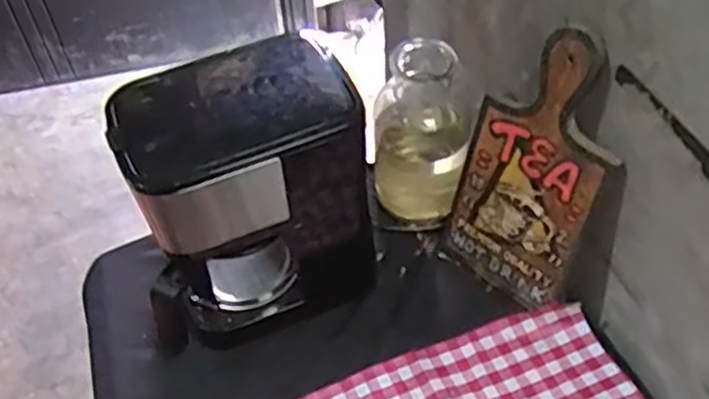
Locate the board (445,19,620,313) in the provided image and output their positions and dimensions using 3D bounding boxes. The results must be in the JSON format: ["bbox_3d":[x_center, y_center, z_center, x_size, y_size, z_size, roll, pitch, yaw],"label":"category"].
[{"bbox_3d":[0.165,-0.022,0.690,0.134,0.274,0.009,36,44,26],"label":"board"}]

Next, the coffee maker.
[{"bbox_3d":[-0.086,-0.002,0.700,0.208,0.254,0.132,-22,52,-15],"label":"coffee maker"}]

